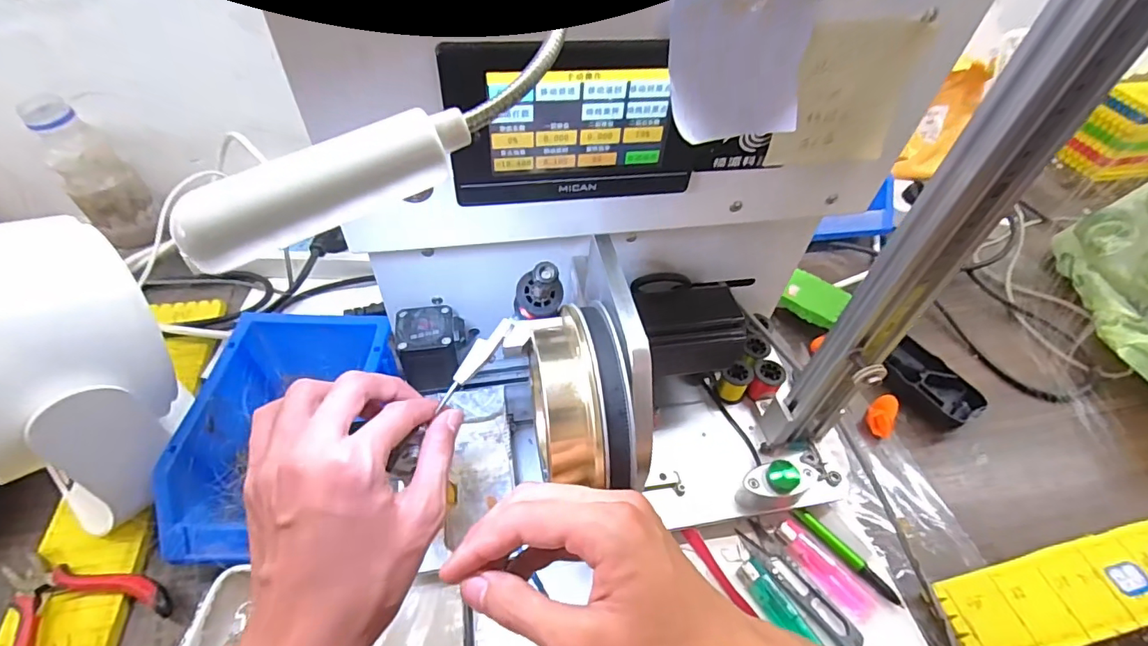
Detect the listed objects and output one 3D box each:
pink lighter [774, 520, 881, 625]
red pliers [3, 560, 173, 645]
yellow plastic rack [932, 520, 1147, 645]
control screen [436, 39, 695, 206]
[{"bbox_3d":[0.190,0.184,0.383,0.027,0.006,0.080,-28,57,-25],"label":"pink lighter"},{"bbox_3d":[-0.328,0.185,0.328,0.101,0.021,0.079,27,53,18],"label":"red pliers"},{"bbox_3d":[0.433,0.193,0.392,0.340,0.016,0.059,-8,51,-11],"label":"yellow plastic rack"},{"bbox_3d":[0.002,-0.105,0.271,0.132,0.083,0.021,-5,50,-8],"label":"control screen"}]

